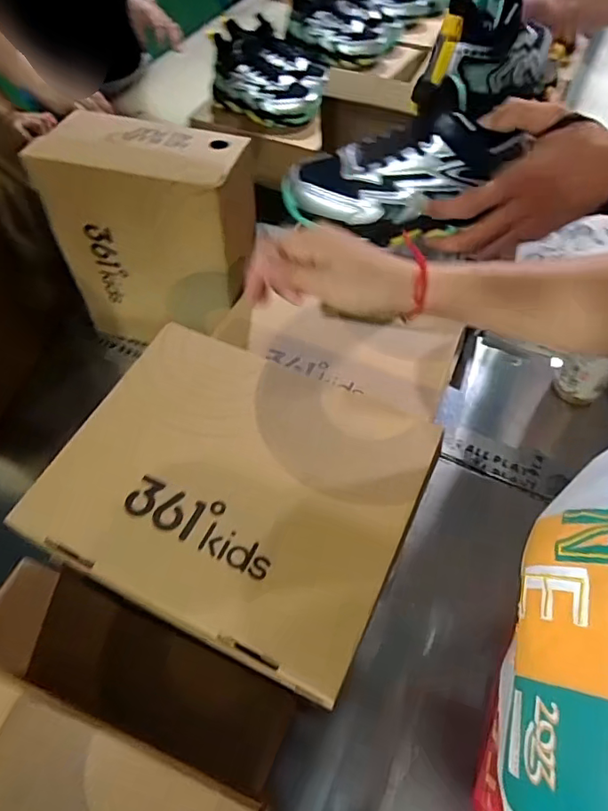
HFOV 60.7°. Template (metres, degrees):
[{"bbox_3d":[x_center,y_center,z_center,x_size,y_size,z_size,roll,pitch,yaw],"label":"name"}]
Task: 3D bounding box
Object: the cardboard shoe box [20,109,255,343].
[{"bbox_3d":[-0.192,-0.225,0.716,0.244,0.277,0.118,12,58,8],"label":"cardboard shoe box"}]

